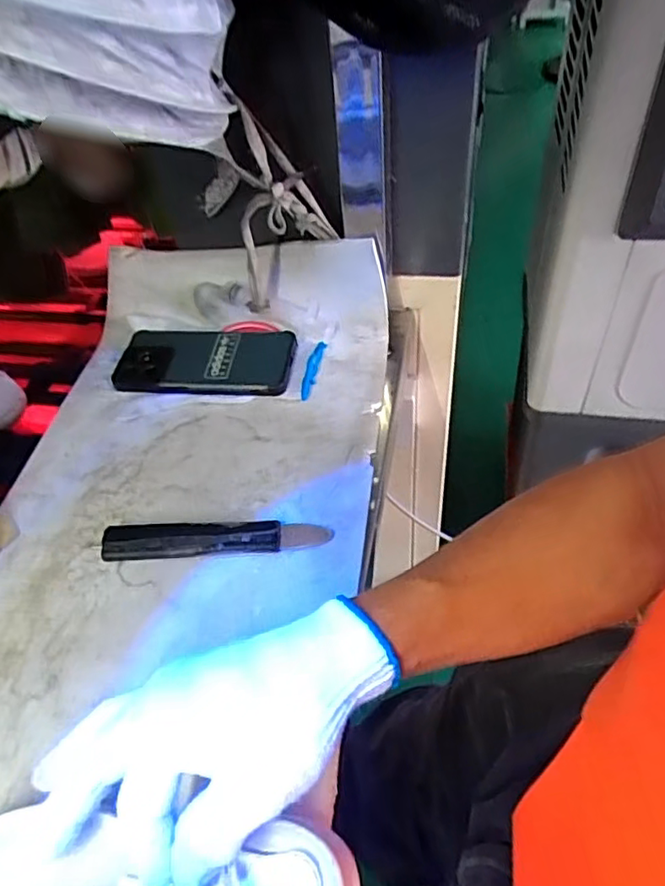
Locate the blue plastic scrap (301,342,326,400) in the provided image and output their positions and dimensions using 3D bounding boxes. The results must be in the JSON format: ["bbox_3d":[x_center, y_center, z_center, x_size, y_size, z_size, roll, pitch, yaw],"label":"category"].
[{"bbox_3d":[-0.019,-0.068,0.569,0.010,0.012,0.070,8,50,13],"label":"blue plastic scrap"}]

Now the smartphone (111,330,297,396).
[{"bbox_3d":[-0.119,-0.078,0.579,0.162,0.015,0.082,3,50,6],"label":"smartphone"}]

